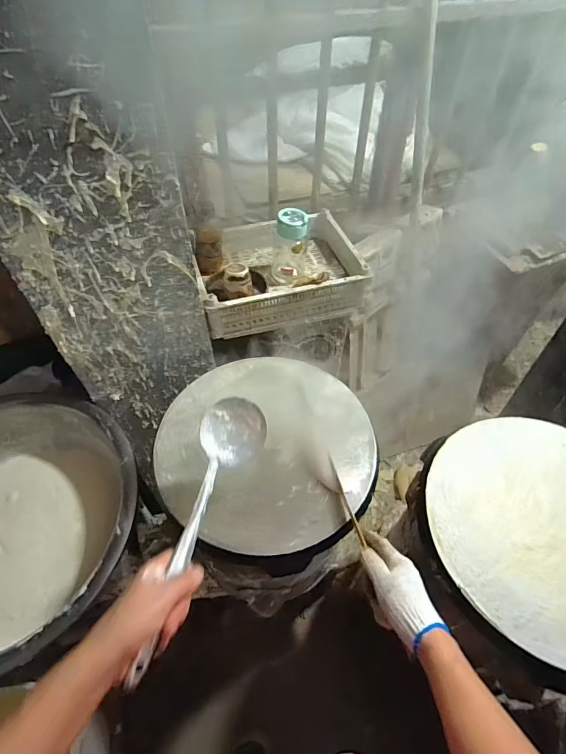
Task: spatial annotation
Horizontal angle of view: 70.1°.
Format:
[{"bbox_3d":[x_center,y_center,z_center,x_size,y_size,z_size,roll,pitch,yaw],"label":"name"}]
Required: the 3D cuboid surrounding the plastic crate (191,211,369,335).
[{"bbox_3d":[-0.014,-0.246,0.936,0.363,0.106,0.297,-12,54,-10],"label":"plastic crate"}]

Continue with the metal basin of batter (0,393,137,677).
[{"bbox_3d":[-0.535,0.298,0.809,0.532,0.240,0.491,30,58,20],"label":"metal basin of batter"}]

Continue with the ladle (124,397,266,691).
[{"bbox_3d":[-0.095,0.167,0.493,0.084,0.071,0.347,9,40,6],"label":"ladle"}]

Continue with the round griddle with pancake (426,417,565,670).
[{"bbox_3d":[0.423,0.232,0.629,0.366,0.023,0.363,0,53,0],"label":"round griddle with pancake"}]

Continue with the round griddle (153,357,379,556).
[{"bbox_3d":[-0.030,0.107,0.708,0.368,0.047,0.365,0,53,0],"label":"round griddle"}]

